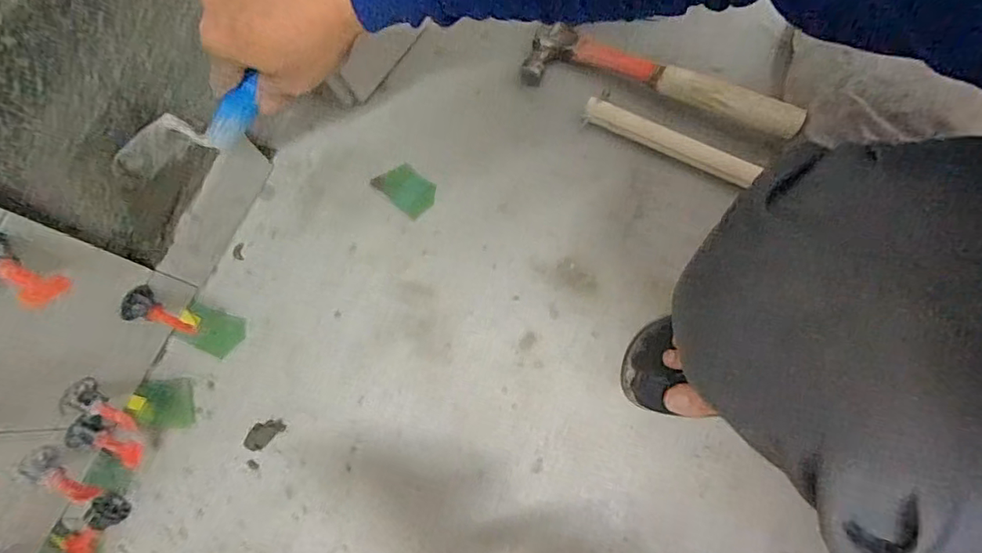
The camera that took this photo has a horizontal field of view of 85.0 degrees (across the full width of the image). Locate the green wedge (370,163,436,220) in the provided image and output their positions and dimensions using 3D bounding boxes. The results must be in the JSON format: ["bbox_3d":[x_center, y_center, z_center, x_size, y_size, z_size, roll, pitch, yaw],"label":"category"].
[{"bbox_3d":[-0.092,-0.097,0.584,0.065,0.004,0.044,41,78,8],"label":"green wedge"}]

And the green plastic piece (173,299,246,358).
[{"bbox_3d":[-0.282,0.053,0.538,0.063,0.011,0.042,21,76,4],"label":"green plastic piece"}]

